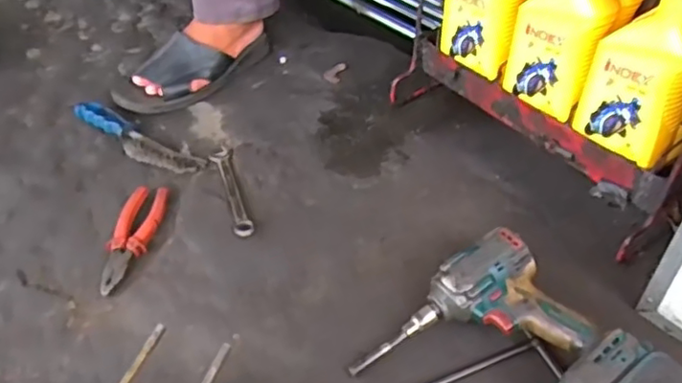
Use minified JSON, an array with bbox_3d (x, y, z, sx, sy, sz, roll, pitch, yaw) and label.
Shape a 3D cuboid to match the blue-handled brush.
[{"bbox_3d":[-0.309,-0.081,0.928,0.248,0.027,0.050,26,50,24],"label":"blue-handled brush"}]

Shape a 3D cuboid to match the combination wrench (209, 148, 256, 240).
[{"bbox_3d":[-0.151,-0.003,0.851,0.032,0.009,0.182,-12,46,-12],"label":"combination wrench"}]

